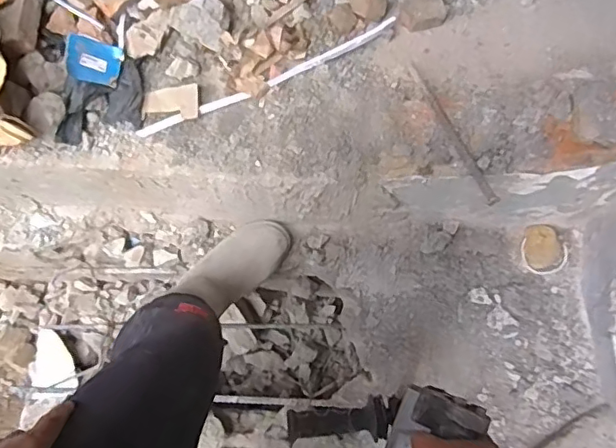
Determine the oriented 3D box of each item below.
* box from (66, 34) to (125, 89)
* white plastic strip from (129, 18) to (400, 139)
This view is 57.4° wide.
[{"bbox_3d":[-0.361,-0.272,0.950,0.088,0.016,0.074,15,84,-32],"label":"box"},{"bbox_3d":[-0.061,-0.252,0.984,0.493,0.024,0.032,-26,75,-8],"label":"white plastic strip"}]

